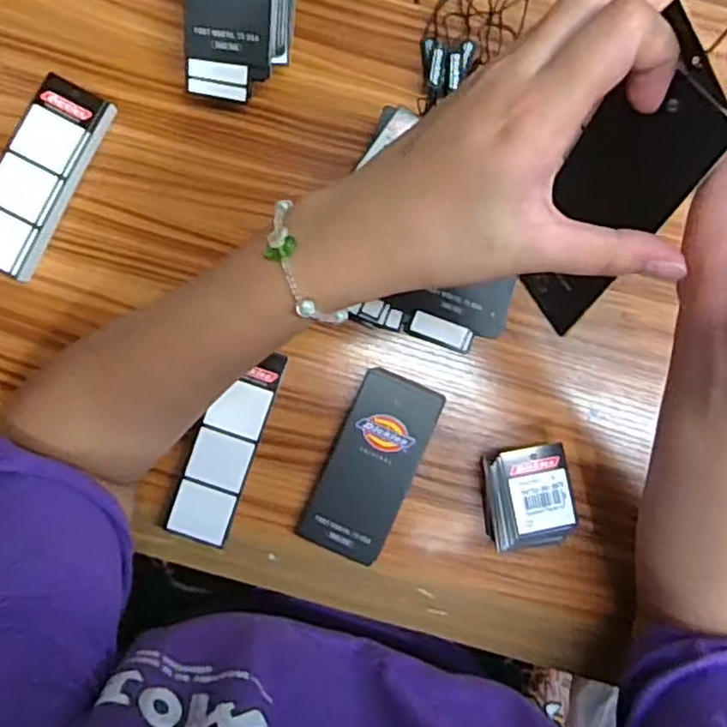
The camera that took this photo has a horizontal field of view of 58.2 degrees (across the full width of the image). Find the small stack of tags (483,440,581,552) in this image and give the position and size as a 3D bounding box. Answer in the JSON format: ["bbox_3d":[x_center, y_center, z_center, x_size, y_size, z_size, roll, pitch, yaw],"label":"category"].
[{"bbox_3d":[0.098,0.079,0.396,0.049,0.030,0.058,-7,89,-2],"label":"small stack of tags"}]

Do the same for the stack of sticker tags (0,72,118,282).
[{"bbox_3d":[-0.195,-0.112,0.394,0.042,0.022,0.119,28,88,-1],"label":"stack of sticker tags"}]

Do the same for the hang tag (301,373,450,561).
[{"bbox_3d":[0.006,0.062,0.402,0.053,0.014,0.112,24,88,-1],"label":"hang tag"}]

